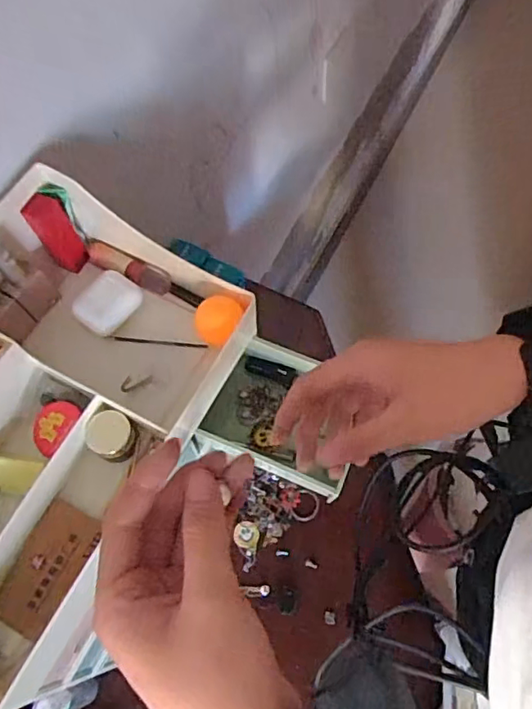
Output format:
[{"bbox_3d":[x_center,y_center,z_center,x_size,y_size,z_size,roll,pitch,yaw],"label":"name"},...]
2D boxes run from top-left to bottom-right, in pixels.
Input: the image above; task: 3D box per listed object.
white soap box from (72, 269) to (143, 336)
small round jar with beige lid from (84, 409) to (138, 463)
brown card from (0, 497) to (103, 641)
[{"bbox_3d":[-0.130,-0.044,0.459,0.041,0.021,0.051,37,73,17],"label":"white soap box"},{"bbox_3d":[-0.112,0.059,0.406,0.031,0.025,0.032,-1,67,3],"label":"small round jar with beige lid"},{"bbox_3d":[-0.153,0.150,0.394,0.046,0.008,0.085,25,70,13],"label":"brown card"}]

